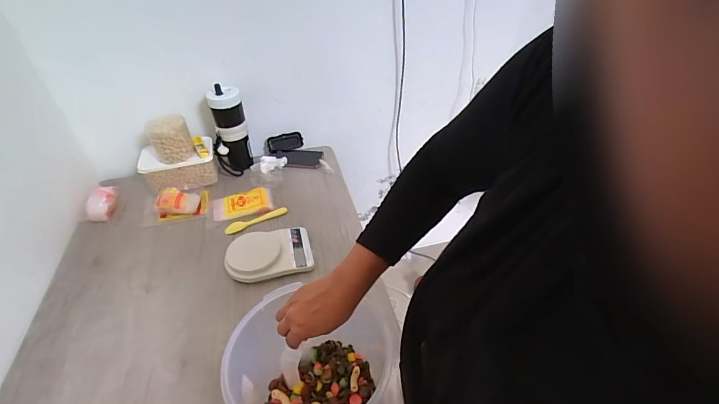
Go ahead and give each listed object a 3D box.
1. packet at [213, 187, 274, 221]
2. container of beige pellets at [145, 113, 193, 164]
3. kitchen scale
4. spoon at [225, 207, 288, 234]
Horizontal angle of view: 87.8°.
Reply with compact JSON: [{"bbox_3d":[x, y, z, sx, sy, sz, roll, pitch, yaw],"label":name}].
[{"bbox_3d":[-0.309,0.003,0.983,0.149,0.014,0.090,-13,41,-13],"label":"packet"},{"bbox_3d":[-0.500,-0.170,0.991,0.098,0.103,0.071,-25,45,-25],"label":"container of beige pellets"},{"bbox_3d":[-0.203,0.109,0.842,0.180,0.041,0.132,-12,41,-11],"label":"kitchen scale"},{"bbox_3d":[-0.259,0.045,0.947,0.160,0.009,0.031,-19,43,-20],"label":"spoon"}]

